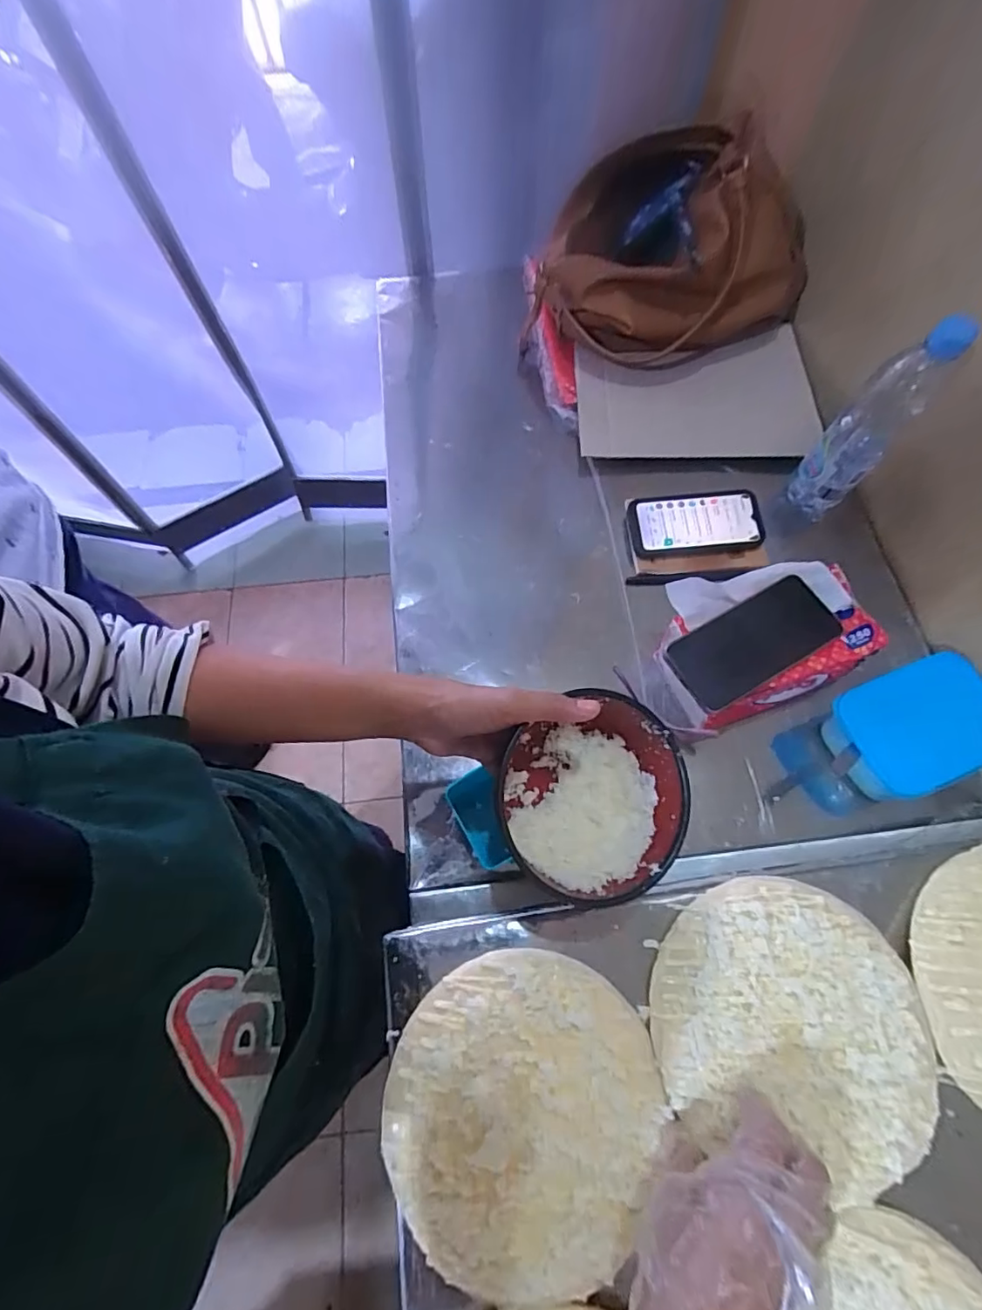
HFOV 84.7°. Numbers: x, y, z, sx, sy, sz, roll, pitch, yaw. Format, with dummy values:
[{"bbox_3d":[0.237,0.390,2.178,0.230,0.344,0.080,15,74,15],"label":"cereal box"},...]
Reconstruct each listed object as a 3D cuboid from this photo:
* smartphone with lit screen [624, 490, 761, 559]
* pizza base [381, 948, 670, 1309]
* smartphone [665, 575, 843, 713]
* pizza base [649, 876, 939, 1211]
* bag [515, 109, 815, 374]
[{"bbox_3d":[0.250,-0.162,0.659,0.153,0.009,0.076,-4,79,2],"label":"smartphone with lit screen"},{"bbox_3d":[0.020,0.321,0.379,0.182,0.022,0.197,0,67,0],"label":"pizza base"},{"bbox_3d":[0.259,-0.014,0.526,0.169,0.004,0.074,-27,70,-11],"label":"smartphone"},{"bbox_3d":[0.226,0.264,0.399,0.193,0.017,0.173,22,69,10],"label":"pizza base"},{"bbox_3d":[0.232,-0.510,0.683,0.326,0.197,0.176,17,69,8],"label":"bag"}]

